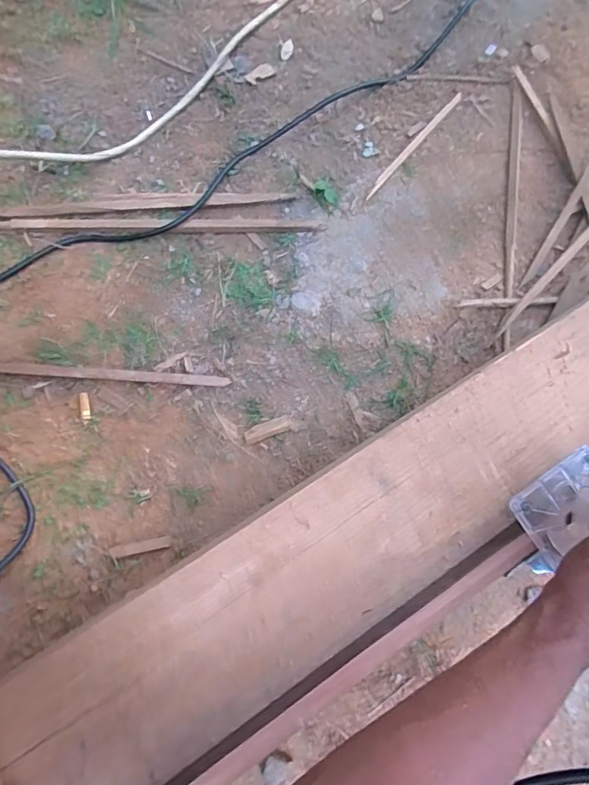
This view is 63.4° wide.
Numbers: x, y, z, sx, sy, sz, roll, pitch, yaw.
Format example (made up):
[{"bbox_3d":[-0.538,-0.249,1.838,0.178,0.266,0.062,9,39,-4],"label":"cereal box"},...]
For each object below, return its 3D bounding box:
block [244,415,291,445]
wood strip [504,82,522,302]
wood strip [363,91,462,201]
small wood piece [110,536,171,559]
[{"bbox_3d":[-0.029,0.040,0.515,0.051,0.008,0.016,-22,78,-5],"label":"block"},{"bbox_3d":[0.274,-0.258,0.600,0.014,0.007,0.306,8,77,2],"label":"wood strip"},{"bbox_3d":[0.152,-0.318,0.611,0.011,0.004,0.198,40,80,8],"label":"wood strip"},{"bbox_3d":[-0.154,0.156,0.480,0.058,0.013,0.011,-11,77,-3],"label":"small wood piece"}]

